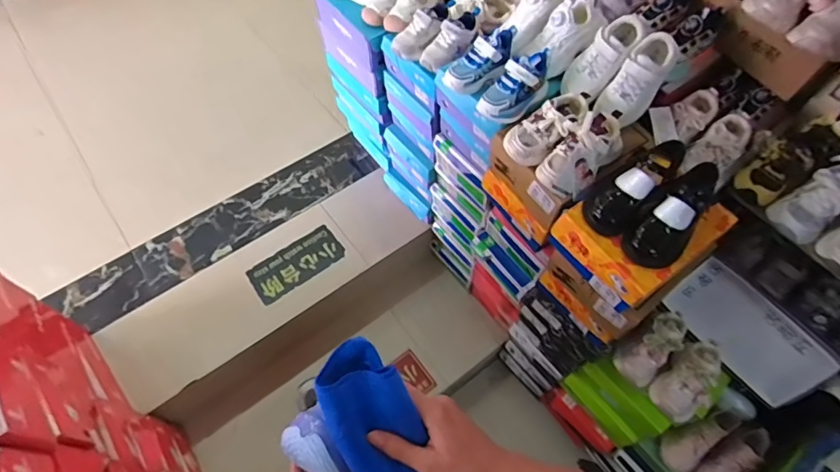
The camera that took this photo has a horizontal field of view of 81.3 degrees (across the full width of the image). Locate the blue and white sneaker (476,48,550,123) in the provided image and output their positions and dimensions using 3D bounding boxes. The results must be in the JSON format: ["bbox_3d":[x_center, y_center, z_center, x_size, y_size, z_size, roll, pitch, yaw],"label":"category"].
[{"bbox_3d":[0.176,-0.274,0.901,0.150,0.087,0.066,-39,67,-21],"label":"blue and white sneaker"}]

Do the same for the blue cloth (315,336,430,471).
[{"bbox_3d":[-0.034,0.203,0.481,0.076,0.051,0.197,-28,92,-16],"label":"blue cloth"}]

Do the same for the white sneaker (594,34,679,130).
[{"bbox_3d":[0.374,-0.270,0.848,0.074,0.074,0.167,37,96,20],"label":"white sneaker"}]

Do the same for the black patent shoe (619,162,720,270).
[{"bbox_3d":[0.409,-0.039,0.766,0.080,0.064,0.196,40,79,21],"label":"black patent shoe"}]

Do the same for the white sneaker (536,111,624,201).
[{"bbox_3d":[0.277,-0.145,0.823,0.079,0.088,0.138,40,66,21],"label":"white sneaker"}]

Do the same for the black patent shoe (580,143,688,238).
[{"bbox_3d":[0.351,-0.091,0.801,0.184,0.085,0.079,-39,67,-21],"label":"black patent shoe"}]

